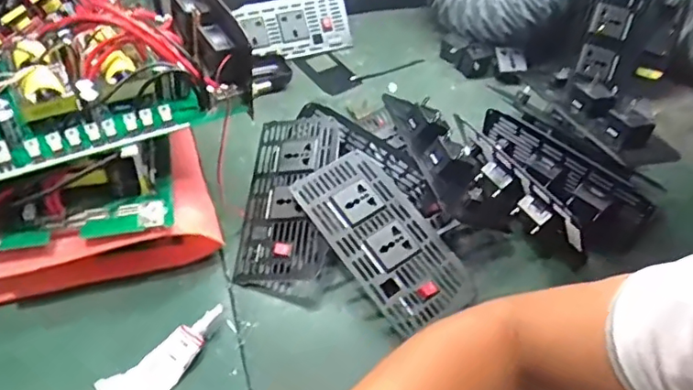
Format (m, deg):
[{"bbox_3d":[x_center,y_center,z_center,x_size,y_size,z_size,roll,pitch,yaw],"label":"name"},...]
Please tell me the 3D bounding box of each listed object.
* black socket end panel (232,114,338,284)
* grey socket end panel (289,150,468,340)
[{"bbox_3d":[-0.059,-0.003,0.573,0.085,0.017,0.191,0,61,11],"label":"black socket end panel"},{"bbox_3d":[0.035,0.038,0.539,0.092,0.016,0.185,-33,70,-19],"label":"grey socket end panel"}]

